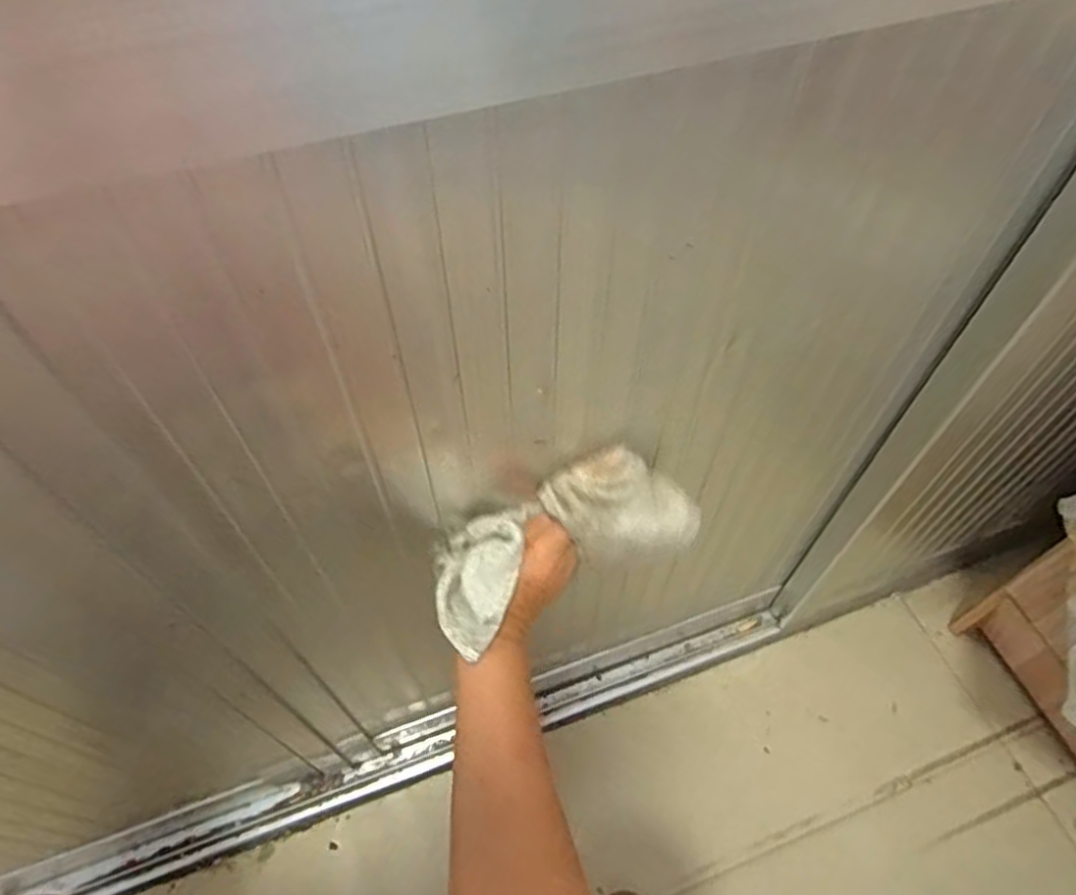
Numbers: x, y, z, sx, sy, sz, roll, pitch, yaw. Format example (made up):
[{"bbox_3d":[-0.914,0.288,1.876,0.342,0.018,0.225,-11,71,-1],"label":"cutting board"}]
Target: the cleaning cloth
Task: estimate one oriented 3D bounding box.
[{"bbox_3d":[0.015,0.065,0.512,0.197,0.061,0.078,-28,60,-4],"label":"cleaning cloth"}]

